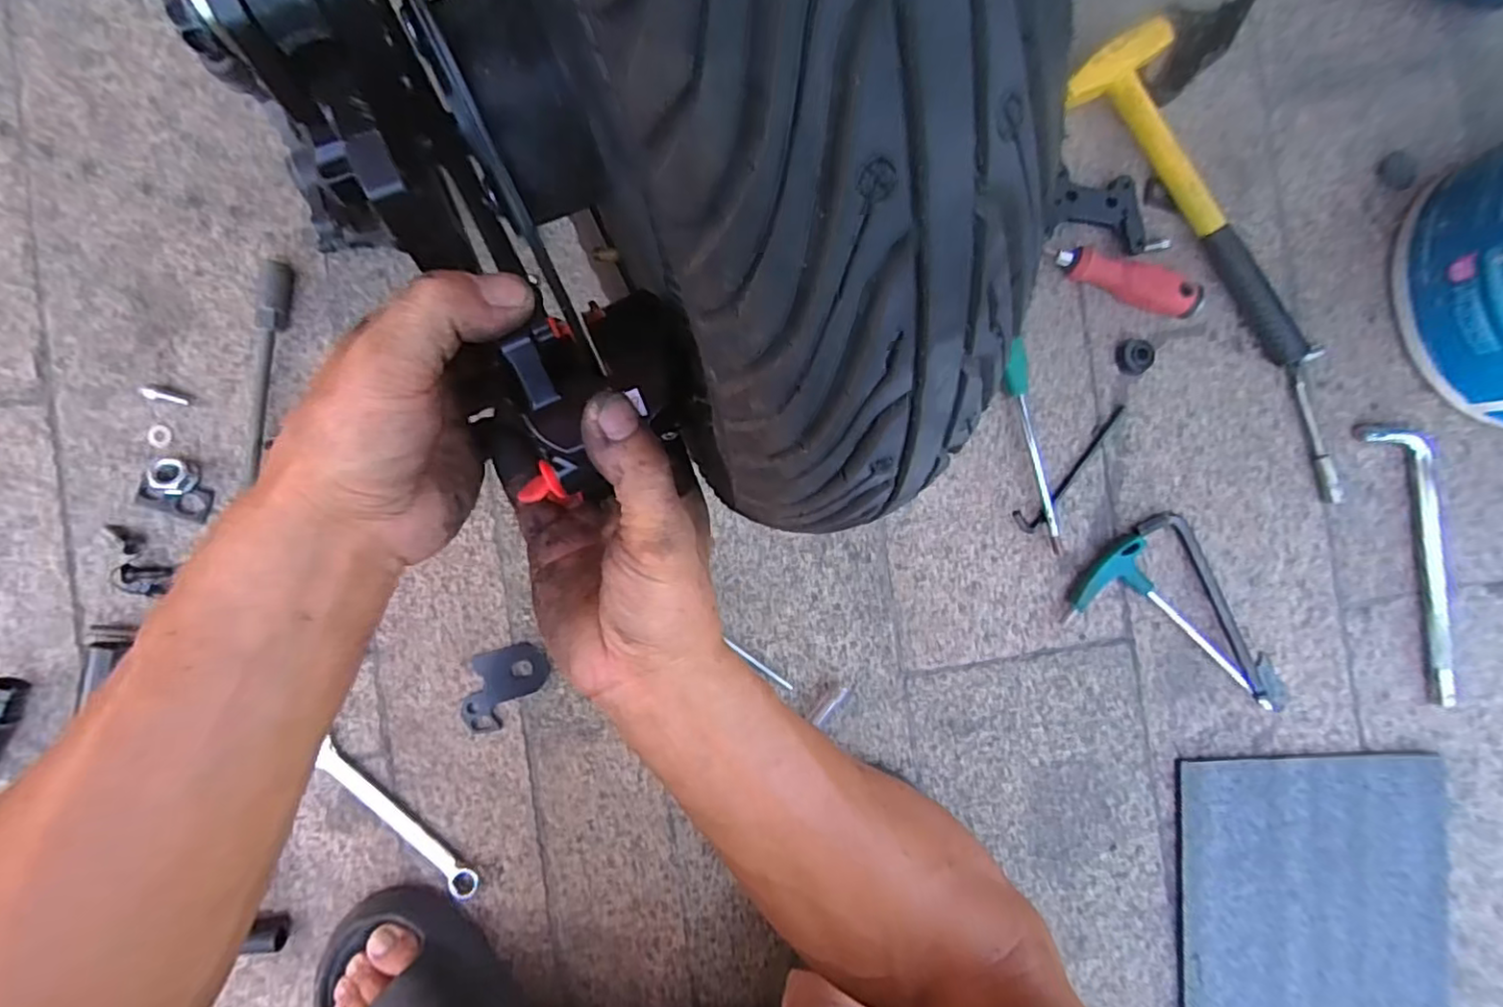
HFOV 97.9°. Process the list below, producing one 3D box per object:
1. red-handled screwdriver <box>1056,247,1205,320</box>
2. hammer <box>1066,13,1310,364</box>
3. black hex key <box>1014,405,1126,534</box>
[{"bbox_3d":[0.317,-0.184,0.544,0.122,0.029,0.021,21,85,-5],"label":"red-handled screwdriver"},{"bbox_3d":[0.383,-0.250,0.553,0.085,0.033,0.315,-33,91,-7],"label":"hammer"},{"bbox_3d":[0.276,-0.028,0.554,0.140,0.007,0.025,-43,92,-6],"label":"black hex key"}]

